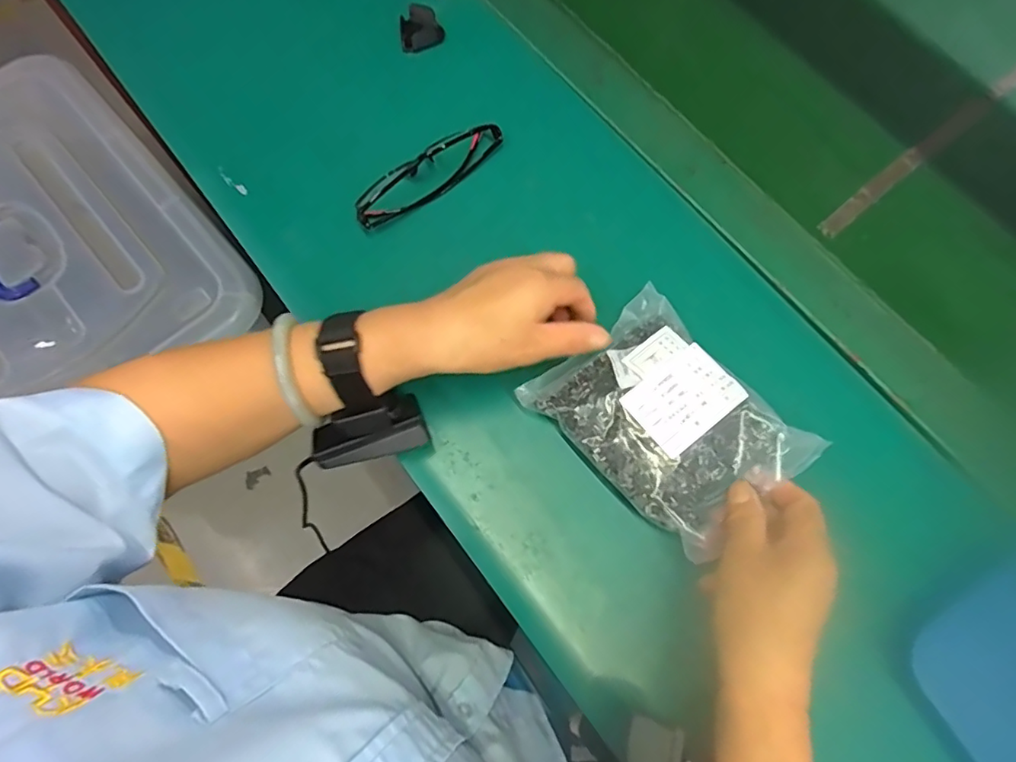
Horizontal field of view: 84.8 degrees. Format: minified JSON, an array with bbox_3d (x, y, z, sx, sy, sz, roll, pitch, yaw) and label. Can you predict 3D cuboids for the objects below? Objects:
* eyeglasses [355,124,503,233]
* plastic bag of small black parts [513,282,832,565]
[{"bbox_3d":[-0.062,-0.163,0.439,0.137,0.030,0.029,-43,78,-13],"label":"eyeglasses"},{"bbox_3d":[0.107,0.023,0.366,0.124,0.033,0.153,-37,77,-12],"label":"plastic bag of small black parts"}]

